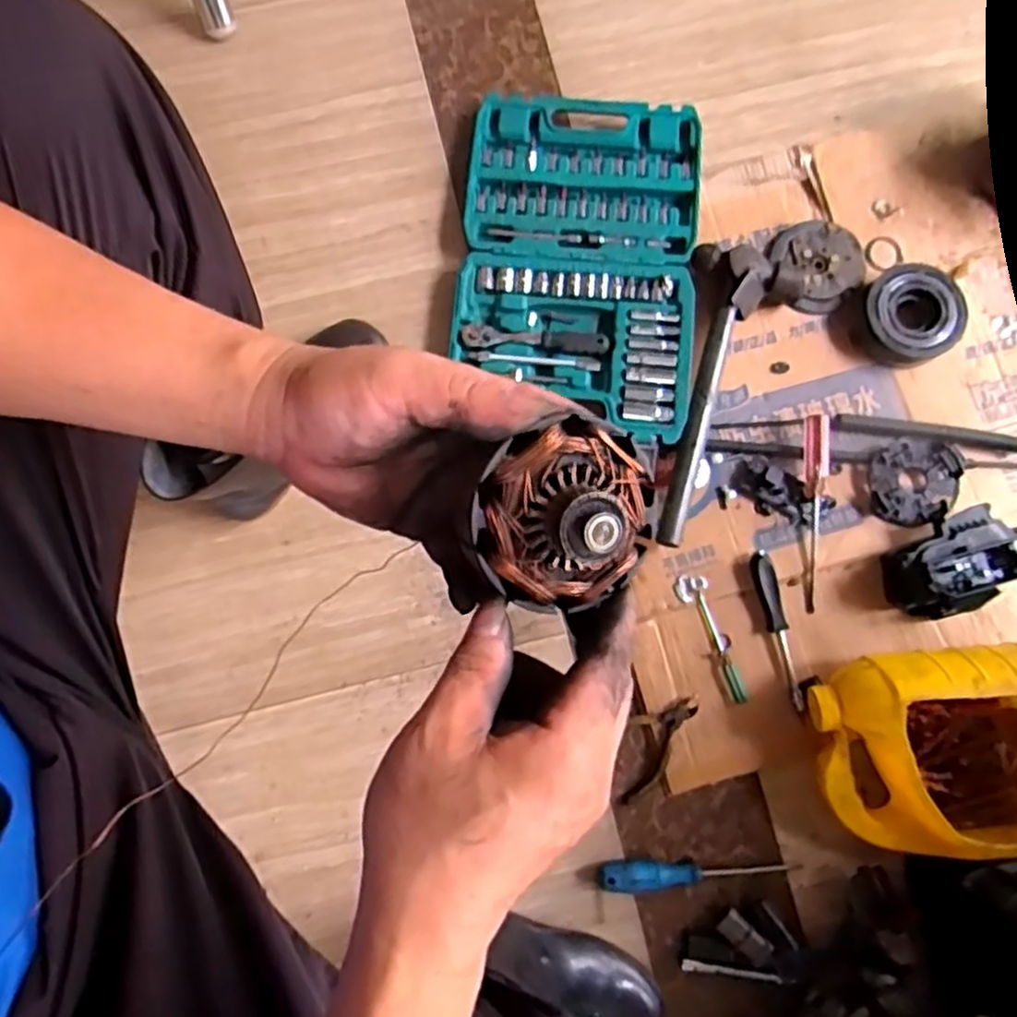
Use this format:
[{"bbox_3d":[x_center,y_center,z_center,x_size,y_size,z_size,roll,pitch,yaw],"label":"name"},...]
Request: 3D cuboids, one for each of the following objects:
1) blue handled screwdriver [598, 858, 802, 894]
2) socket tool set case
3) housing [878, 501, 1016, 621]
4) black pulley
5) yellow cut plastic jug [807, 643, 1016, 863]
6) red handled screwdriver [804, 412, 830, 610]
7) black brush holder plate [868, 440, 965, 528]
[{"bbox_3d":[0.183,0.350,0.688,0.193,0.027,0.030,0,78,-1],"label":"blue handled screwdriver"},{"bbox_3d":[0.074,-0.271,0.794,0.248,0.035,0.384,5,78,0],"label":"socket tool set case"},{"bbox_3d":[0.431,0.055,0.700,0.120,0.065,0.081,-33,80,-7],"label":"housing"},{"bbox_3d":[0.426,-0.205,0.772,0.112,0.038,0.104,0,78,-1],"label":"black pulley"},{"bbox_3d":[0.390,0.218,0.649,0.218,0.117,0.174,-5,78,-2],"label":"yellow cut plastic jug"},{"bbox_3d":[0.308,0.003,0.729,0.022,0.024,0.190,5,85,0],"label":"red handled screwdriver"},{"bbox_3d":[0.411,-0.026,0.741,0.083,0.017,0.087,0,78,-1],"label":"black brush holder plate"}]

